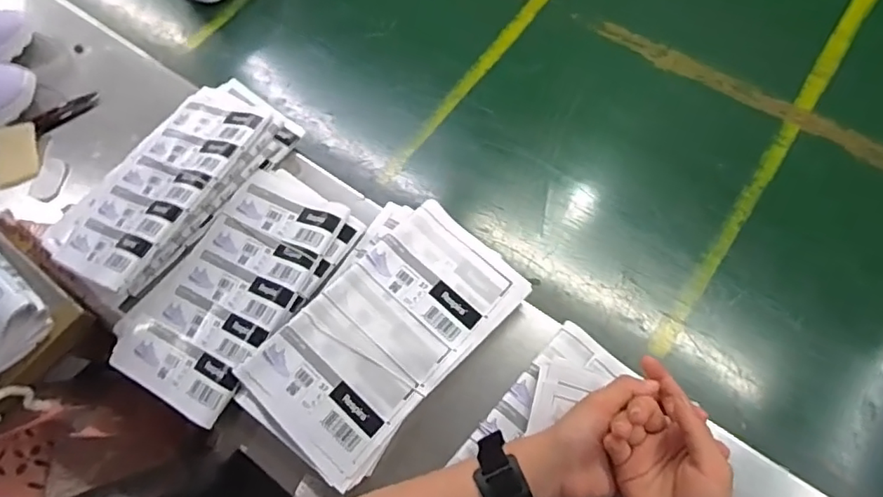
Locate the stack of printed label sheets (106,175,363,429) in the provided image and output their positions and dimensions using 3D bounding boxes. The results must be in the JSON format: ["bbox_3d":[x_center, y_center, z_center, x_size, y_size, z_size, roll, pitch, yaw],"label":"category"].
[{"bbox_3d":[-0.203,0.035,0.551,0.144,0.033,0.247,31,72,16],"label":"stack of printed label sheets"}]

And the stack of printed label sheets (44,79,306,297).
[{"bbox_3d":[-0.294,-0.084,0.588,0.160,0.052,0.270,30,72,15],"label":"stack of printed label sheets"}]

